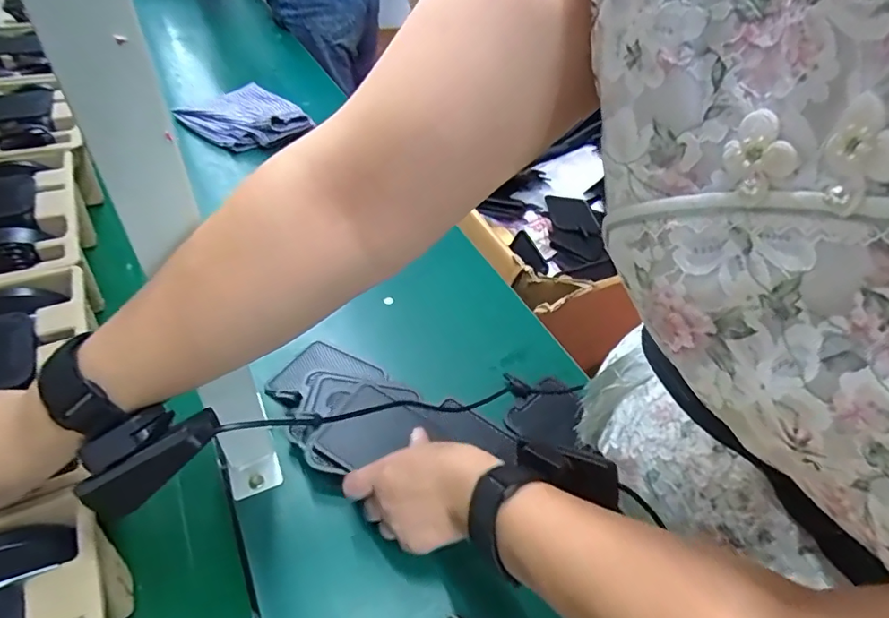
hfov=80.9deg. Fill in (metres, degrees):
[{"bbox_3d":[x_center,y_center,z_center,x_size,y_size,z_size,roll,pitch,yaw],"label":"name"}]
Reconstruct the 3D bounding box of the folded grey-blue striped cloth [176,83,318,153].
[{"bbox_3d":[-0.322,-0.317,0.863,0.199,0.047,0.162,30,52,29],"label":"folded grey-blue striped cloth"}]

